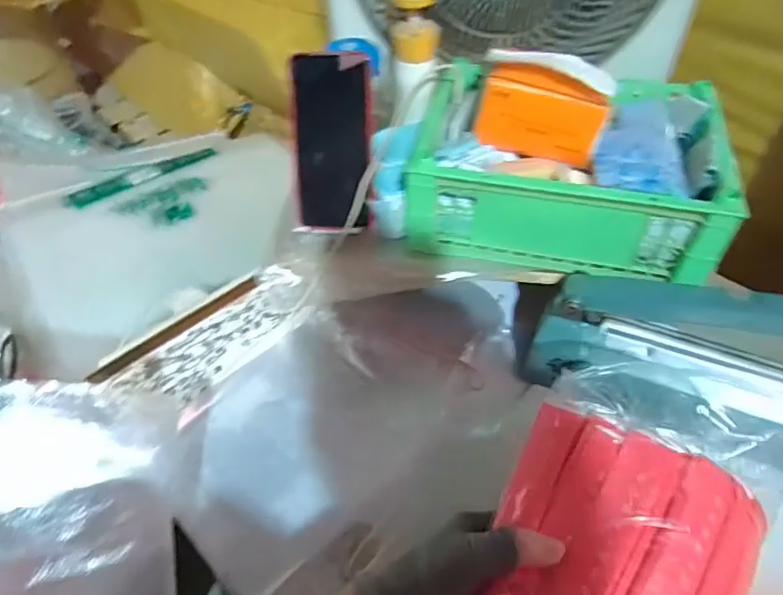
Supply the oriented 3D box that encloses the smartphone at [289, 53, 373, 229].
[{"bbox_3d":[-0.057,-0.144,0.506,0.072,0.155,0.018,3,16,7],"label":"smartphone"}]

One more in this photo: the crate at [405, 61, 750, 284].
[{"bbox_3d":[0.173,-0.132,0.552,0.279,0.108,0.207,13,49,9],"label":"crate"}]

